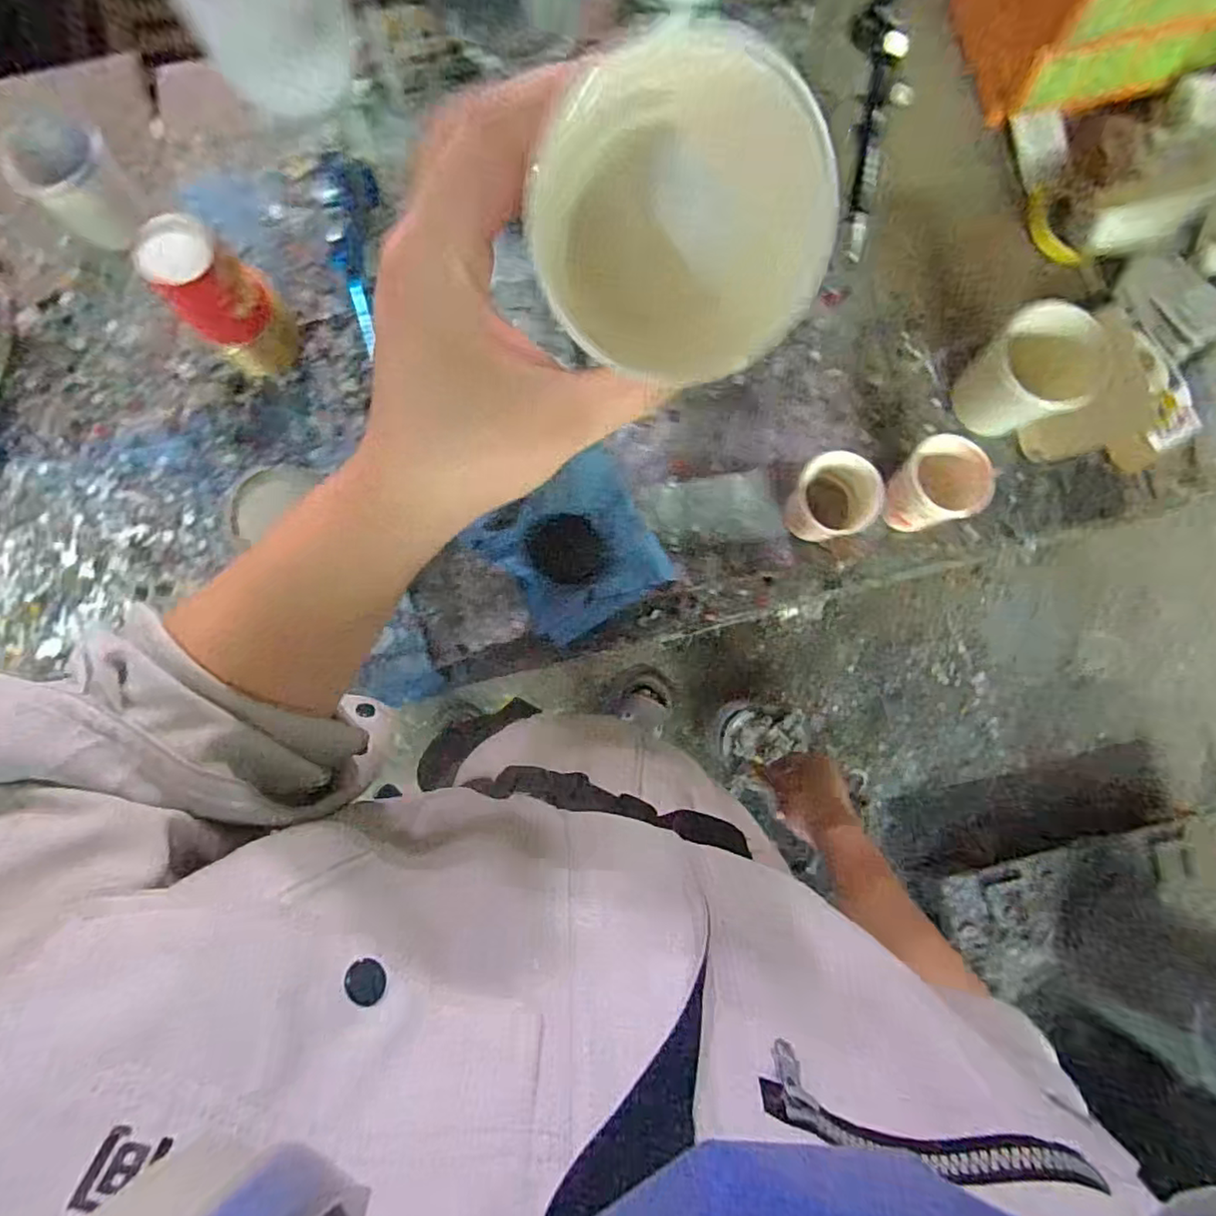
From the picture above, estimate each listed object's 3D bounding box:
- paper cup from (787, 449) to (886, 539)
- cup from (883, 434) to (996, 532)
[{"bbox_3d":[0.202,-0.097,0.563,0.068,0.090,0.062,0,85,-2],"label":"paper cup"},{"bbox_3d":[0.293,-0.110,0.555,0.055,0.086,0.070,-17,85,-3],"label":"cup"}]

